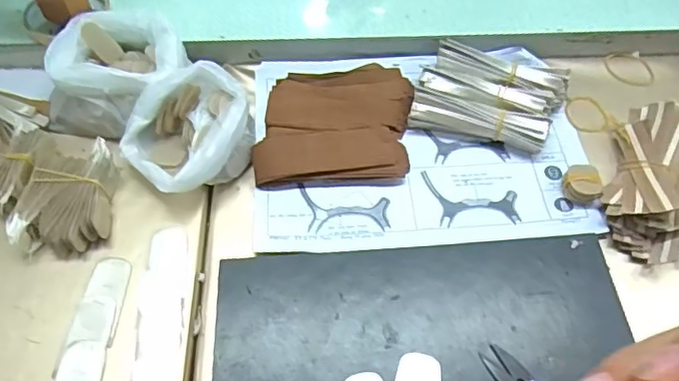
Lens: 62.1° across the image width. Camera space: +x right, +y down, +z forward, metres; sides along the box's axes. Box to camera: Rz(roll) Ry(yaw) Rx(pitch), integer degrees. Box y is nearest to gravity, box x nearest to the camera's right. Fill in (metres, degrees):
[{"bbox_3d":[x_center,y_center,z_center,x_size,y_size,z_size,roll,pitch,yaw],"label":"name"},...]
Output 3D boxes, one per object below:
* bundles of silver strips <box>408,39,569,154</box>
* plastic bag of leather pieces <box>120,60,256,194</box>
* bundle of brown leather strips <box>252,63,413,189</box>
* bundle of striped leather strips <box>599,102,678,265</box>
[{"bbox_3d":[0.140,-0.087,0.533,0.128,0.032,0.091,18,60,12],"label":"bundles of silver strips"},{"bbox_3d":[-0.129,-0.051,0.492,0.112,0.058,0.099,-37,64,-20],"label":"plastic bag of leather pieces"},{"bbox_3d":[-0.004,-0.061,0.522,0.138,0.029,0.117,0,58,1],"label":"bundle of brown leather strips"},{"bbox_3d":[0.285,-0.004,0.475,0.103,0.042,0.148,21,60,13],"label":"bundle of striped leather strips"}]

